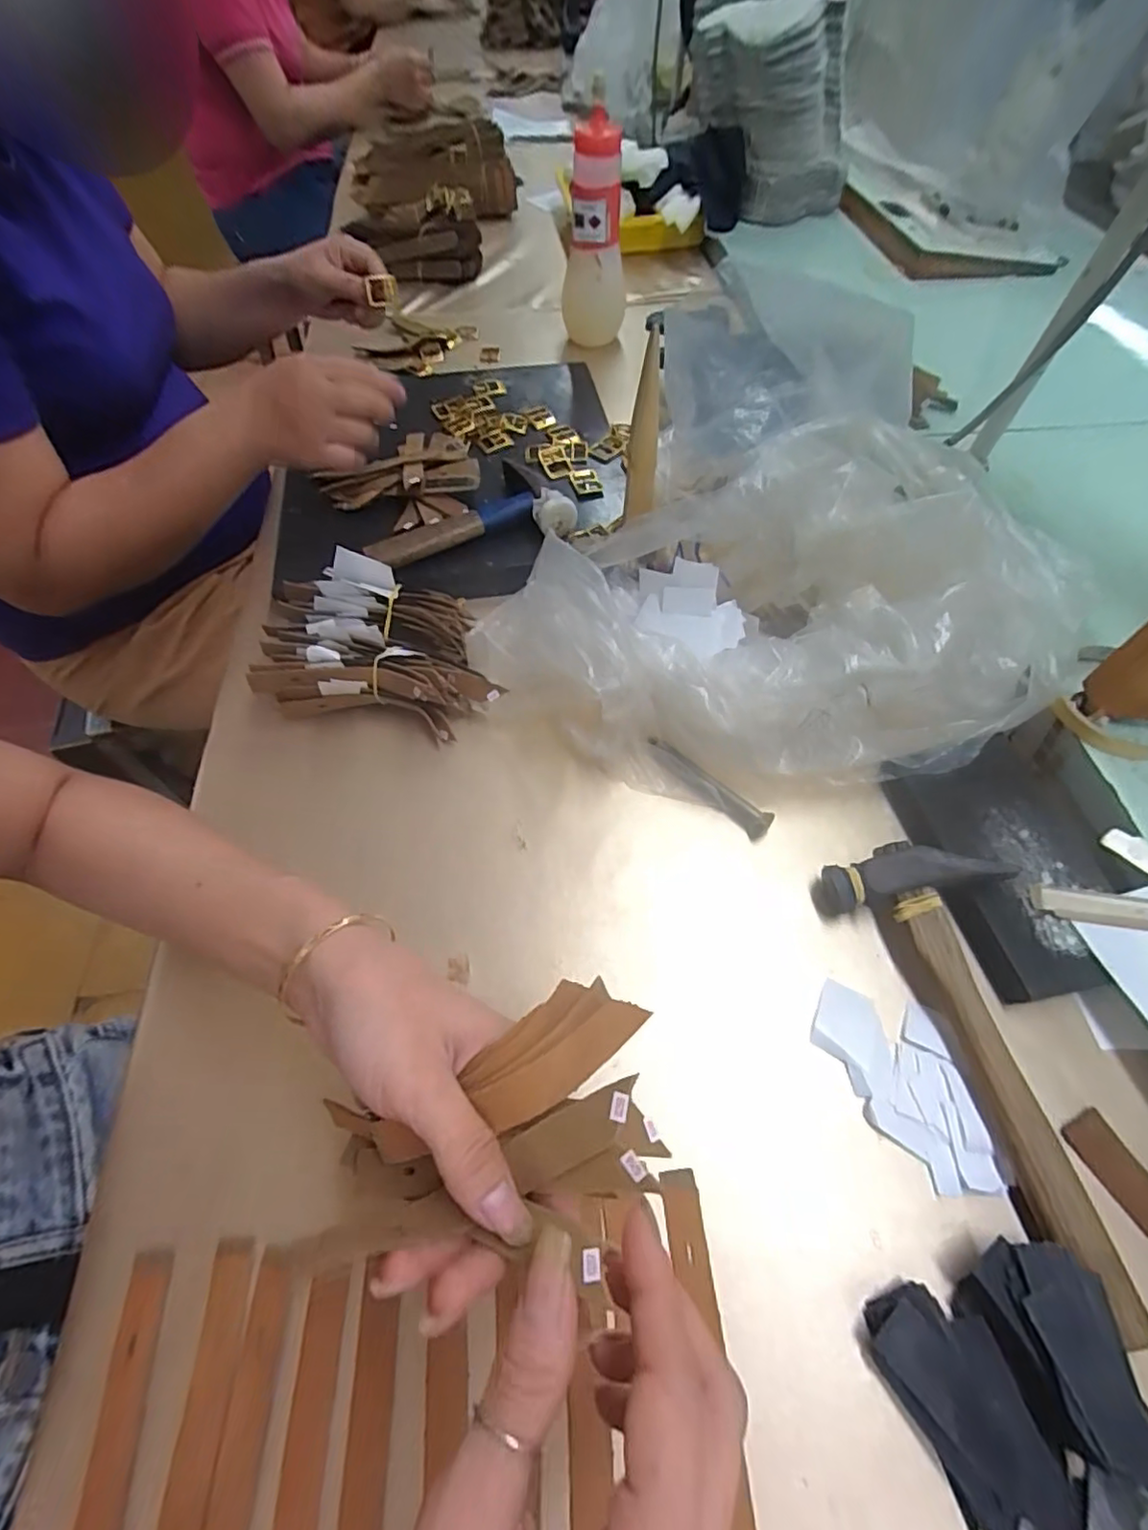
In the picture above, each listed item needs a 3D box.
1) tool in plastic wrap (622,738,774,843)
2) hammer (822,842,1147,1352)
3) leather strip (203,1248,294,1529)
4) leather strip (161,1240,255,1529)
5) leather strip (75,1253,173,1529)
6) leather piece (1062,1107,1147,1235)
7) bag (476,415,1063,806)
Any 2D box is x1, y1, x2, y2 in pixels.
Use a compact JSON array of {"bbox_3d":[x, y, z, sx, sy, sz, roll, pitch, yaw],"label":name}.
[{"bbox_3d":[0.081,0.017,0.390,0.092,0.015,0.030,28,62,17],"label":"tool in plastic wrap"},{"bbox_3d":[0.218,0.134,0.301,0.081,0.039,0.216,-18,59,-10],"label":"hammer"},{"bbox_3d":[-0.131,0.270,0.239,0.018,0.006,0.124,-1,58,0],"label":"leather strip"},{"bbox_3d":[-0.149,0.267,0.241,0.017,0.005,0.124,-3,58,-1],"label":"leather strip"},{"bbox_3d":[-0.180,0.270,0.238,0.019,0.005,0.124,-6,58,-3],"label":"leather strip"},{"bbox_3d":[0.261,0.197,0.284,0.021,0.004,0.064,-33,60,-5],"label":"leather piece"},{"bbox_3d":[0.121,-0.095,0.399,0.359,0.125,0.200,0,58,0],"label":"bag"}]

